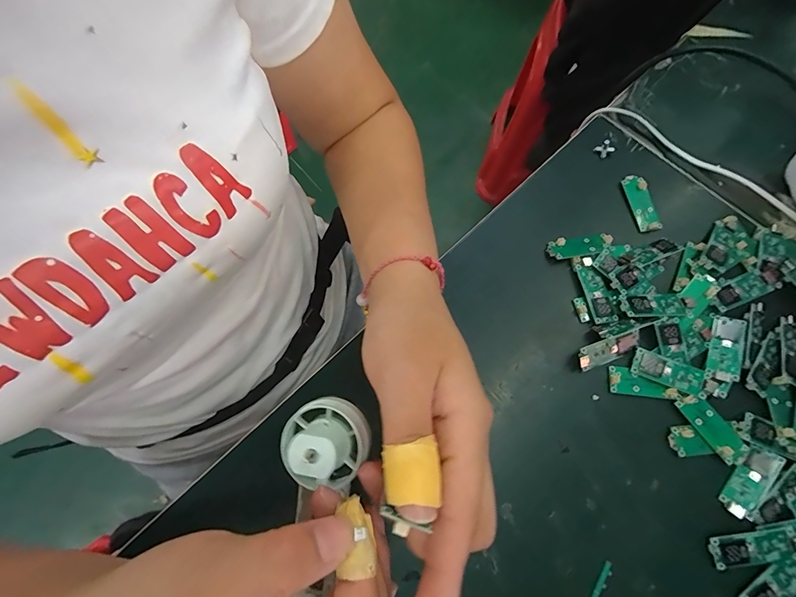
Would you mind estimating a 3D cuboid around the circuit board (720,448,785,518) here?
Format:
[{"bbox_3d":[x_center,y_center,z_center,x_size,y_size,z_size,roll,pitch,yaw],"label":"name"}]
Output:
[{"bbox_3d":[0.226,0.117,0.249,0.048,0.005,0.019,-40,76,-12],"label":"circuit board"}]

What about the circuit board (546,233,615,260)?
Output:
[{"bbox_3d":[0.143,-0.041,0.306,0.050,0.009,0.018,-9,72,-3],"label":"circuit board"}]

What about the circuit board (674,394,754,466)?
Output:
[{"bbox_3d":[0.211,0.086,0.258,0.019,0.004,0.047,-32,74,-10],"label":"circuit board"}]

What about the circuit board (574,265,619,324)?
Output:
[{"bbox_3d":[0.149,-0.004,0.292,0.017,0.004,0.048,-12,72,-4],"label":"circuit board"}]

